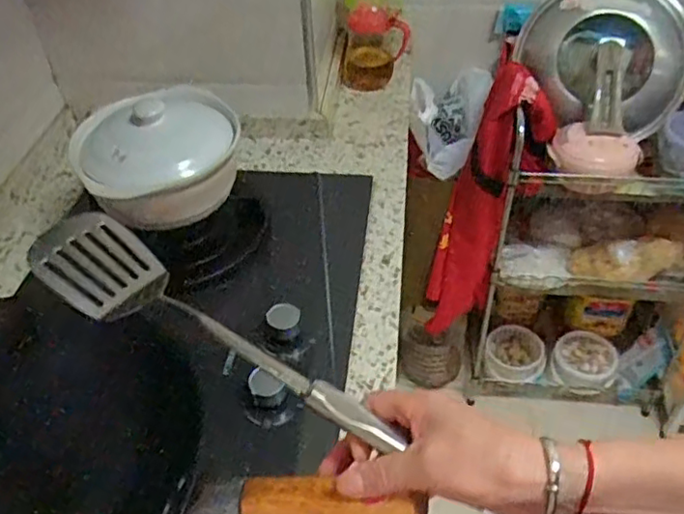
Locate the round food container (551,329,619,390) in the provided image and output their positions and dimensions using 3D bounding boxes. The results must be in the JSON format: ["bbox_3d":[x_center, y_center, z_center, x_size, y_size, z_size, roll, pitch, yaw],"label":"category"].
[{"bbox_3d":[0.602,0.254,1.544,0.148,0.069,0.141,0,43,0],"label":"round food container"}]

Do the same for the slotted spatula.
[{"bbox_3d":[-0.094,0.047,0.445,0.300,0.035,0.073,24,50,19],"label":"slotted spatula"}]

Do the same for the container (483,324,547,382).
[{"bbox_3d":[0.430,0.237,1.545,0.150,0.073,0.127,7,44,7],"label":"container"}]

